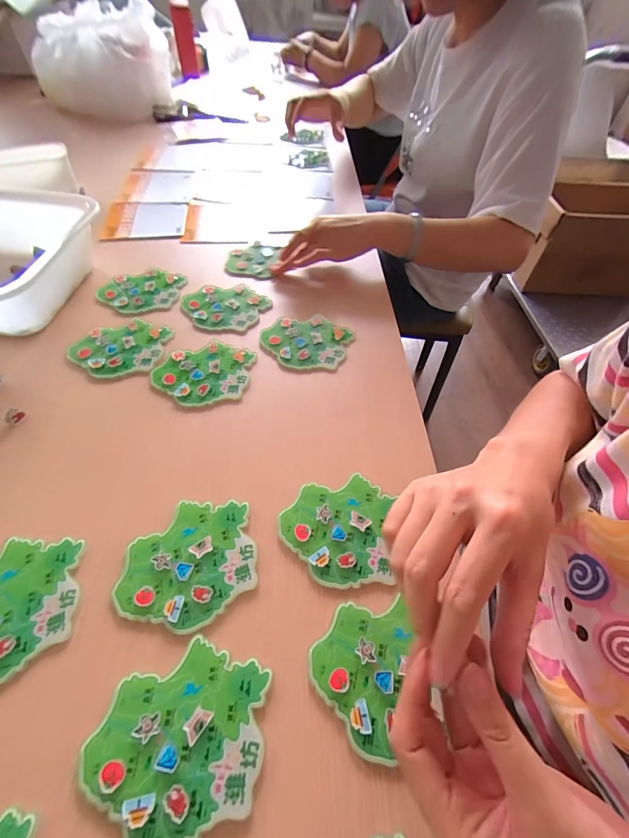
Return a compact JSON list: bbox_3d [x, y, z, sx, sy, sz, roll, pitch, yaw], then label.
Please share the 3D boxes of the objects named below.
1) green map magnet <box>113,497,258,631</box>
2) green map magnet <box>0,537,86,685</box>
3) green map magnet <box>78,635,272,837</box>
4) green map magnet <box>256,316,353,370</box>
[{"bbox_3d":[-0.102,0.116,0.289,0.104,0.005,0.097,2,54,-2],"label":"green map magnet"},{"bbox_3d":[-0.234,0.140,0.263,0.102,0.004,0.097,0,54,-4],"label":"green map magnet"},{"bbox_3d":[-0.085,0.204,0.226,0.104,0.005,0.096,14,54,6],"label":"green map magnet"},{"bbox_3d":[-0.009,-0.100,0.451,0.116,0.006,0.090,0,54,-4],"label":"green map magnet"}]

